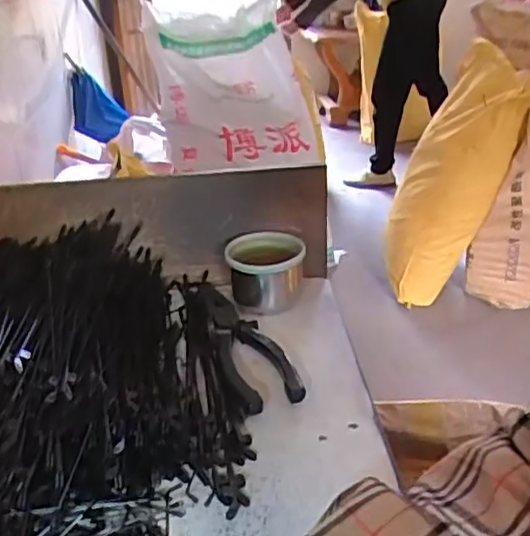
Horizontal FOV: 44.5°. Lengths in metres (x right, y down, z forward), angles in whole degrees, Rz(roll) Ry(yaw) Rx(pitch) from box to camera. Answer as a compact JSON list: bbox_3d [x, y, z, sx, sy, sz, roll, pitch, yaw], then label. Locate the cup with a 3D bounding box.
[{"bbox_3d":[0.000,0.003,0.575,0.066,0.055,0.070,-2,28,1],"label":"cup"}]

